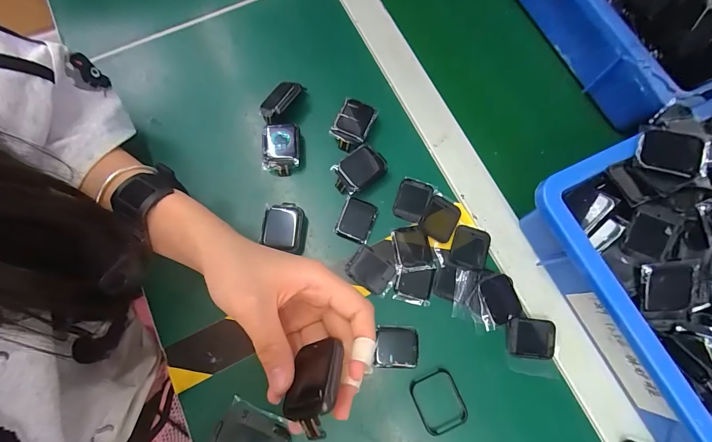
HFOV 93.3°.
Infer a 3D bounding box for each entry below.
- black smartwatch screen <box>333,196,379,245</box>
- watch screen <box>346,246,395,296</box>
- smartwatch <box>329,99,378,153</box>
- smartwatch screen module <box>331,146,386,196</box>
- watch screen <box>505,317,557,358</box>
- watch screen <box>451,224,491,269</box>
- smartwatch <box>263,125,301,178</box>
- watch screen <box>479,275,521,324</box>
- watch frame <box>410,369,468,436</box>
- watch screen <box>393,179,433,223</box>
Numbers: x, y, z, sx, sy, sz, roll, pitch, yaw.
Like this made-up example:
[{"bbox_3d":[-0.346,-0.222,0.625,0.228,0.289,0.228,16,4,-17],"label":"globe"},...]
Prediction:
[{"bbox_3d":[0.000,-0.001,0.314,0.033,0.004,0.039,20,76,5],"label":"black smartwatch screen"},{"bbox_3d":[0.013,0.045,0.306,0.039,0.004,0.031,36,78,9],"label":"watch screen"},{"bbox_3d":[-0.003,-0.093,0.329,0.033,0.019,0.047,26,77,6],"label":"smartwatch"},{"bbox_3d":[0.002,-0.047,0.319,0.049,0.016,0.035,-42,79,-10],"label":"smartwatch screen module"},{"bbox_3d":[0.151,0.100,0.287,0.041,0.004,0.032,5,76,1],"label":"watch screen"},{"bbox_3d":[0.105,0.024,0.308,0.032,0.004,0.039,17,76,4],"label":"watch screen"},{"bbox_3d":[-0.072,-0.070,0.323,0.035,0.018,0.047,0,75,0],"label":"smartwatch"},{"bbox_3d":[0.128,0.068,0.295,0.029,0.004,0.038,-19,76,-5],"label":"watch screen"},{"bbox_3d":[0.068,0.149,0.277,0.037,0.005,0.046,-24,77,-6],"label":"watch frame"},{"bbox_3d":[0.054,-0.020,0.318,0.031,0.004,0.040,20,76,5],"label":"watch screen"}]

